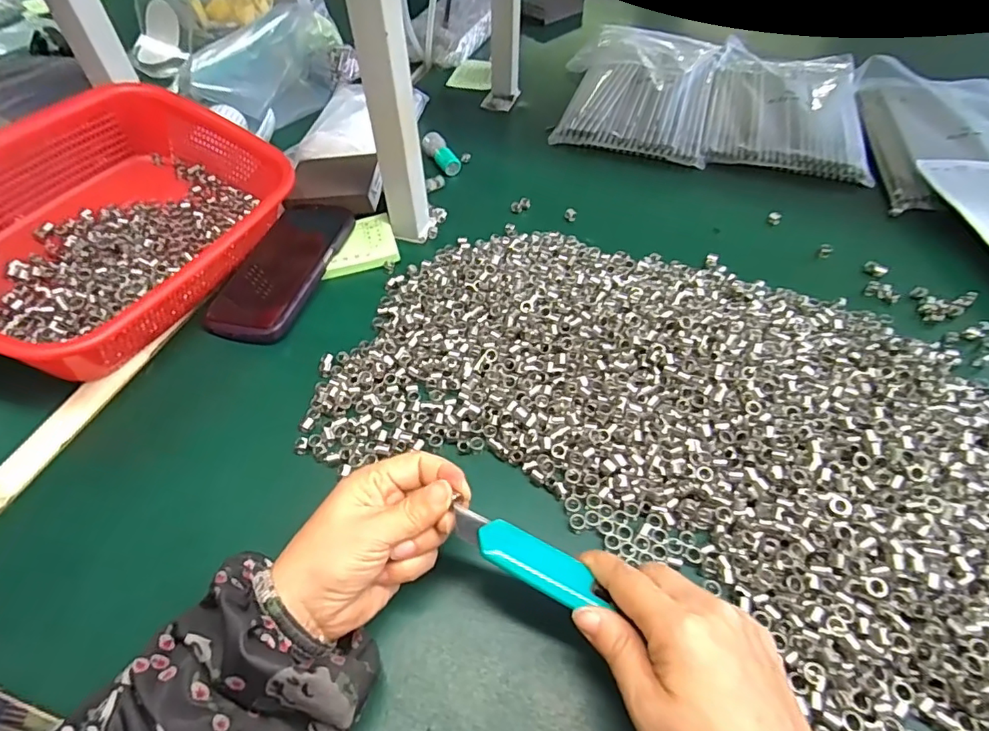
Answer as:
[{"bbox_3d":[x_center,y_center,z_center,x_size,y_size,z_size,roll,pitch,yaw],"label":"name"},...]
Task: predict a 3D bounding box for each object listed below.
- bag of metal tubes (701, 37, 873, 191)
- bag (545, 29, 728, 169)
[{"bbox_3d":[0.386,-0.357,0.702,0.183,0.035,0.341,14,52,12],"label":"bag of metal tubes"},{"bbox_3d":[0.194,-0.383,0.723,0.200,0.035,0.331,13,52,12],"label":"bag"}]

